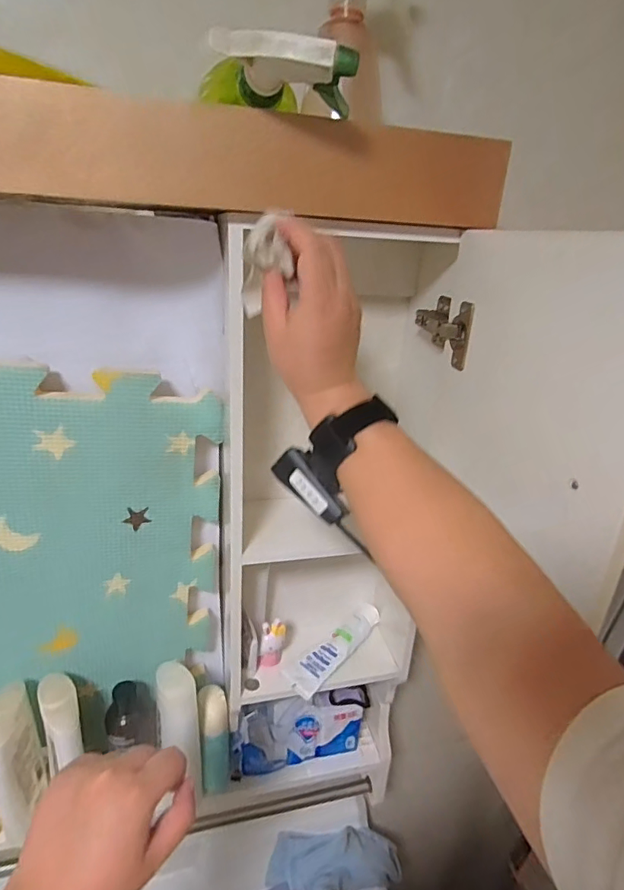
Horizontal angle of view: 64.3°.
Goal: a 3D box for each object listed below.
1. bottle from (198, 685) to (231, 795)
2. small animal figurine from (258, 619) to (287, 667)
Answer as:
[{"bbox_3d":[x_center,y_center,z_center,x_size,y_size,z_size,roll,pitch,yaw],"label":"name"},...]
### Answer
[{"bbox_3d":[-0.131,0.403,0.674,0.037,0.162,0.048,-3,23,-15],"label":"bottle"},{"bbox_3d":[-0.051,0.263,0.650,0.032,0.066,0.021,1,22,-5],"label":"small animal figurine"}]

